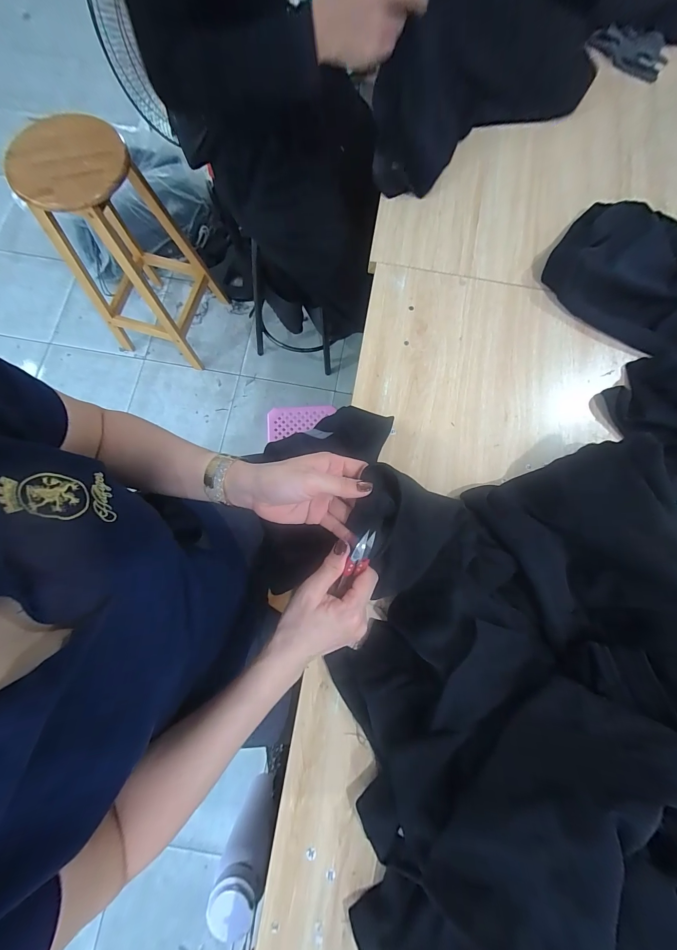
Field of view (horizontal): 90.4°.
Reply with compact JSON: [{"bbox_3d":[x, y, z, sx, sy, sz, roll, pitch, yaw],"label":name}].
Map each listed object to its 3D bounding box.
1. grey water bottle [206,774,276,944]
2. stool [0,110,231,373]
[{"bbox_3d":[-0.148,0.614,0.567,0.068,0.228,0.065,0,78,0],"label":"grey water bottle"},{"bbox_3d":[-0.682,-0.718,1.116,0.323,0.660,0.360,15,79,3],"label":"stool"}]

